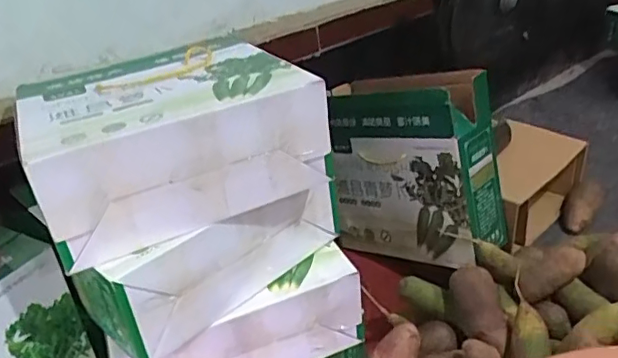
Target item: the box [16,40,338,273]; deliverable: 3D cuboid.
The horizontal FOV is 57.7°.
[{"bbox_3d":[-0.193,-0.069,0.778,0.344,0.146,0.309,-19,32,-21],"label":"box"}]

